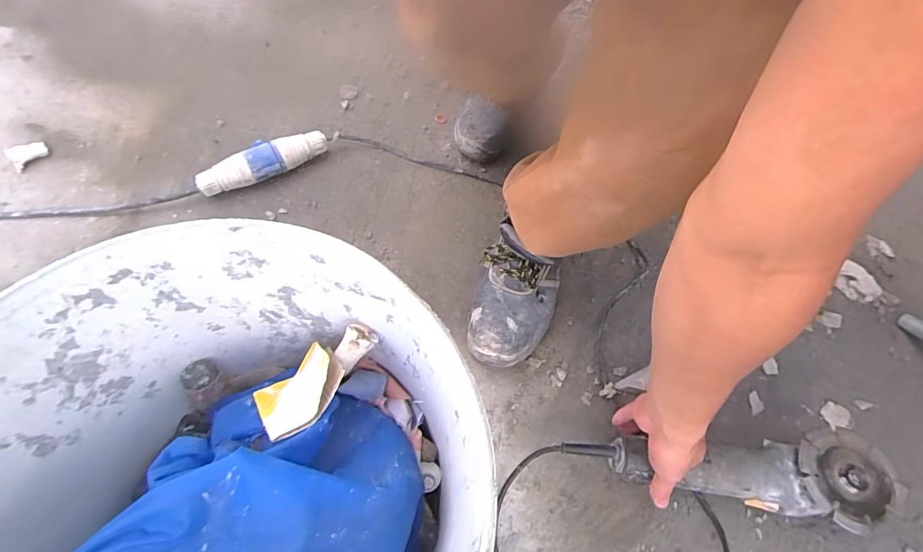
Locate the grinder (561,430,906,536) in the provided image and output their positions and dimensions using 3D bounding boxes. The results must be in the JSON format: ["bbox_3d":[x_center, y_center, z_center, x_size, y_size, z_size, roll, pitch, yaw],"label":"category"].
[{"bbox_3d":[0.303,0.220,0.515,0.333,0.096,0.094,2,63,9],"label":"grinder"}]

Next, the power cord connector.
[{"bbox_3d":[-0.312,-0.180,0.712,0.198,0.051,0.041,-31,68,-19],"label":"power cord connector"}]

